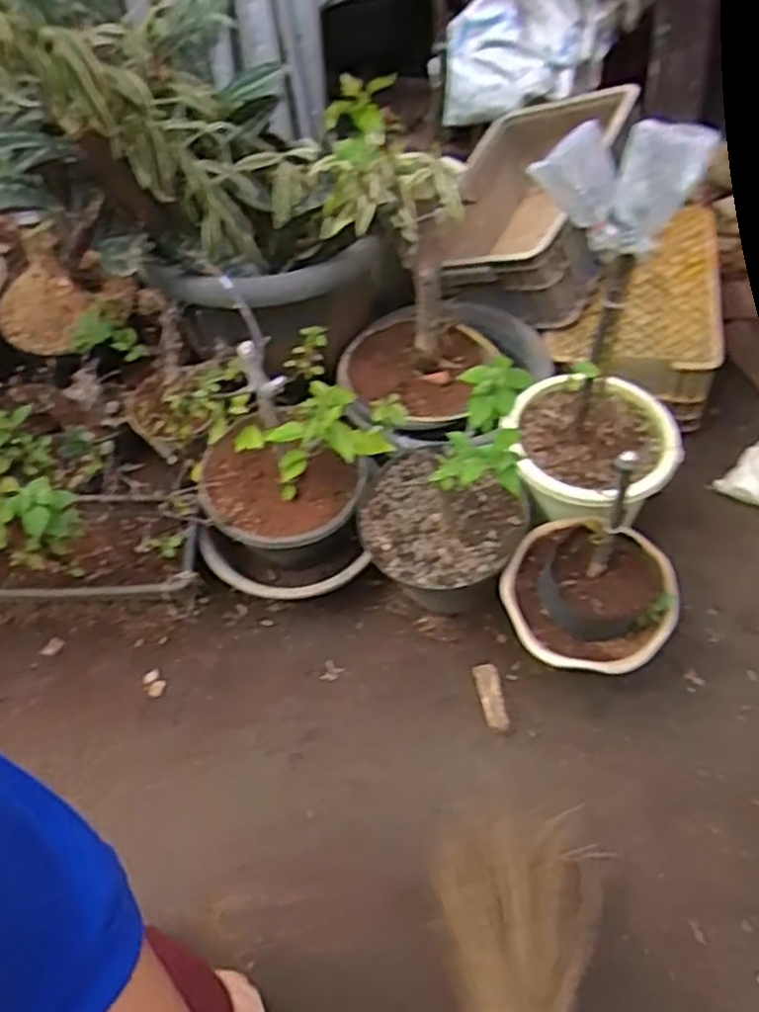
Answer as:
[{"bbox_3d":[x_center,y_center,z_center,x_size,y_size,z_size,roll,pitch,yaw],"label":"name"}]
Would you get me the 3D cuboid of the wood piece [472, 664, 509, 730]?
[{"bbox_3d":[0.187,0.321,1.325,0.041,0.007,0.110,-8,57,-3],"label":"wood piece"}]

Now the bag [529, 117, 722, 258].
[{"bbox_3d":[0.289,-0.403,0.948,0.113,0.176,0.179,-38,64,-20],"label":"bag"}]

